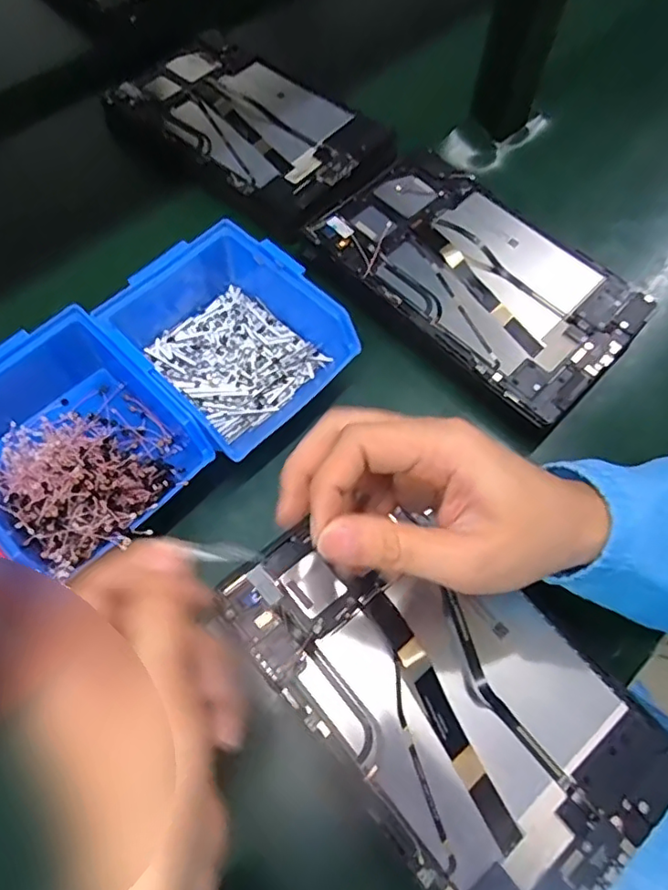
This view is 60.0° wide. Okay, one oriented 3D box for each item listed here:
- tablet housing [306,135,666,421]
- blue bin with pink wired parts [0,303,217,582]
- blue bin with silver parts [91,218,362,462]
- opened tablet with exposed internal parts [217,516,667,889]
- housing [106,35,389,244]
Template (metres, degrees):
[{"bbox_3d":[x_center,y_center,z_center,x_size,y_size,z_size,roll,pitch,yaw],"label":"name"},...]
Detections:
[{"bbox_3d":[0.115,-0.140,0.458,0.244,0.016,0.150,42,70,17],"label":"tablet housing"},{"bbox_3d":[-0.169,-0.002,0.372,0.161,0.067,0.125,42,69,17],"label":"blue bin with pink wired parts"},{"bbox_3d":[-0.078,-0.080,0.413,0.154,0.063,0.118,42,69,17],"label":"blue bin with silver parts"},{"bbox_3d":[0.062,0.131,0.323,0.147,0.019,0.239,-37,72,-17],"label":"opened tablet with exposed internal parts"},{"bbox_3d":[-0.079,-0.301,0.548,0.261,0.025,0.161,34,67,14],"label":"housing"}]

